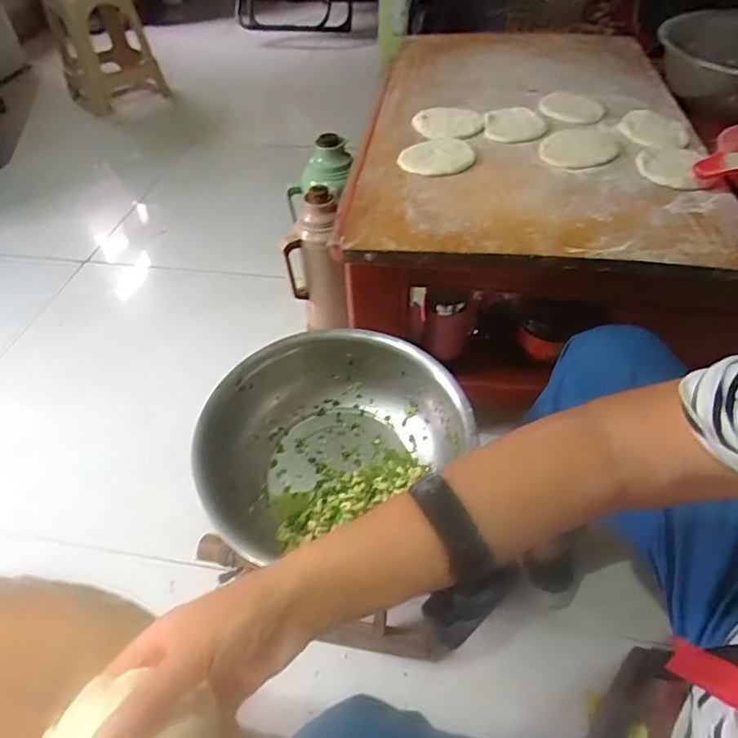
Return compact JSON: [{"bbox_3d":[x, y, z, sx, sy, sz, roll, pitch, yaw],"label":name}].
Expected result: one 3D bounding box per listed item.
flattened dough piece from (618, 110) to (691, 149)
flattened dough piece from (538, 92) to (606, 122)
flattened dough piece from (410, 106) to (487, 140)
[{"bbox_3d":[0.451,-0.383,0.831,0.113,0.008,0.099,-10,58,-13],"label":"flattened dough piece"},{"bbox_3d":[0.342,-0.440,0.879,0.102,0.015,0.099,6,47,8],"label":"flattened dough piece"},{"bbox_3d":[0.130,-0.399,0.847,0.108,0.018,0.093,-6,47,-3],"label":"flattened dough piece"}]

